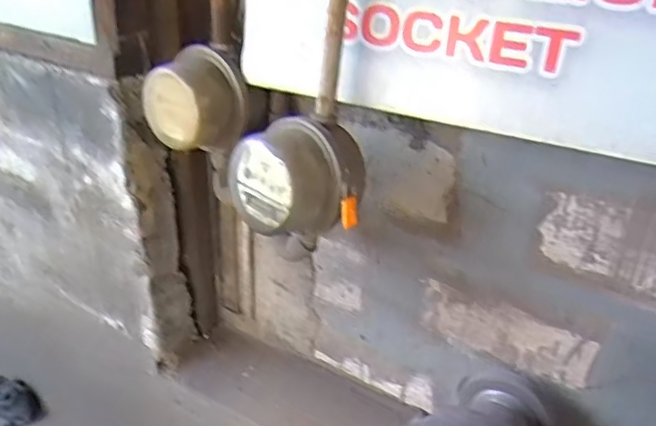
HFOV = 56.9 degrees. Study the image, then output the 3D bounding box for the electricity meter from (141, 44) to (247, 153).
[{"bbox_3d":[-0.219,-0.184,0.992,0.148,0.146,0.097,22,32,31],"label":"electricity meter"}]

